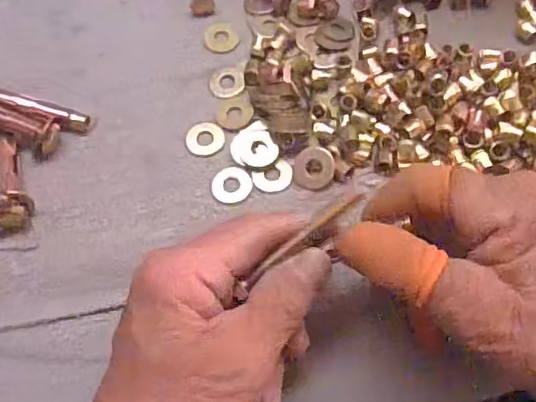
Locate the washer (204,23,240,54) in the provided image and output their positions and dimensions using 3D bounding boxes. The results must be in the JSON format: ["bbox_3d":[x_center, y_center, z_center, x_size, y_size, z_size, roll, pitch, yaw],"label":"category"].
[{"bbox_3d":[-0.028,-0.095,0.329,0.018,0.004,0.021,-26,69,-8],"label":"washer"}]

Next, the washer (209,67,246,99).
[{"bbox_3d":[-0.022,-0.066,0.317,0.020,0.004,0.020,-1,68,2],"label":"washer"}]

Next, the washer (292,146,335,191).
[{"bbox_3d":[0.023,-0.016,0.287,0.023,0.004,0.021,0,89,27],"label":"washer"}]

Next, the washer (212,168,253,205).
[{"bbox_3d":[-0.018,-0.009,0.291,0.020,0.004,0.020,-1,68,2],"label":"washer"}]

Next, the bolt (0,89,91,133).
[{"bbox_3d":[-0.125,-0.049,0.302,0.059,0.016,0.014,17,69,9],"label":"bolt"}]

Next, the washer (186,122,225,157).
[{"bbox_3d":[-0.033,-0.034,0.302,0.020,0.004,0.020,-1,68,2],"label":"washer"}]

